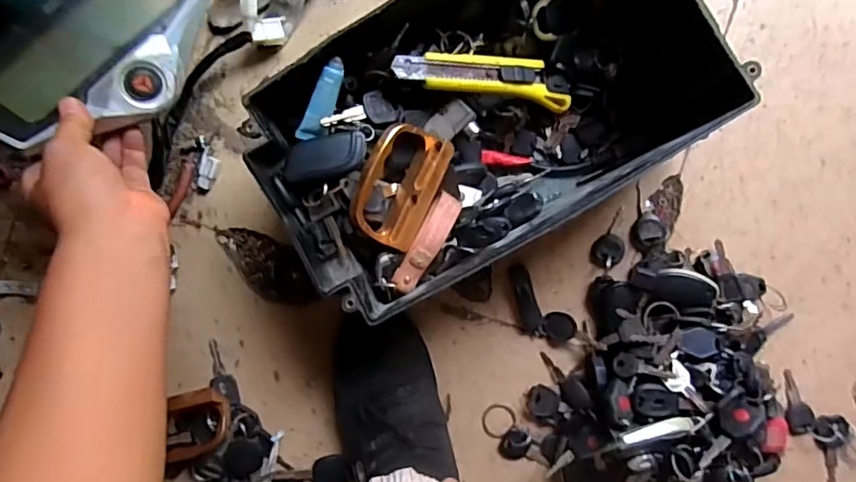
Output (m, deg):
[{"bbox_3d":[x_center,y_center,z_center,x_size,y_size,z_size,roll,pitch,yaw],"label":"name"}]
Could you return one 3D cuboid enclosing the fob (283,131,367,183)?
[{"bbox_3d":[-0.079,-0.066,0.438,0.063,0.021,0.029,-12,90,2],"label":"fob"}]

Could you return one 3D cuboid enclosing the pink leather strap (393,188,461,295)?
[{"bbox_3d":[0.000,0.002,0.453,0.019,0.011,0.086,29,91,2],"label":"pink leather strap"}]

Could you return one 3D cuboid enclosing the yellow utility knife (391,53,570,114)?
[{"bbox_3d":[0.049,-0.137,0.470,0.159,0.010,0.037,2,90,-20],"label":"yellow utility knife"}]

